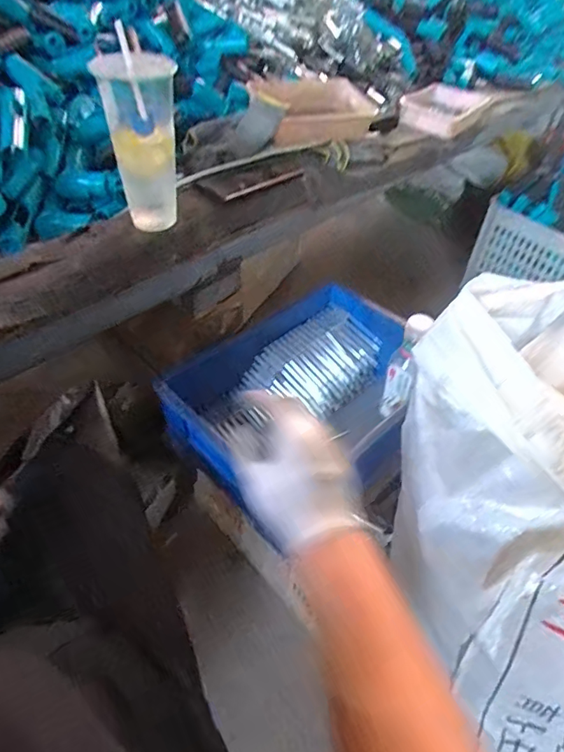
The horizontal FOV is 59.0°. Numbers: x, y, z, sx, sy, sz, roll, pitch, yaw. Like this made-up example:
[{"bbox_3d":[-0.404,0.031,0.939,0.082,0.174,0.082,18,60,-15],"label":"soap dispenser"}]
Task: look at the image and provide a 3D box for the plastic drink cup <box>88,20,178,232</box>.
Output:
[{"bbox_3d":[-0.162,-0.271,0.580,0.079,0.176,0.080,-5,47,-12],"label":"plastic drink cup"}]

